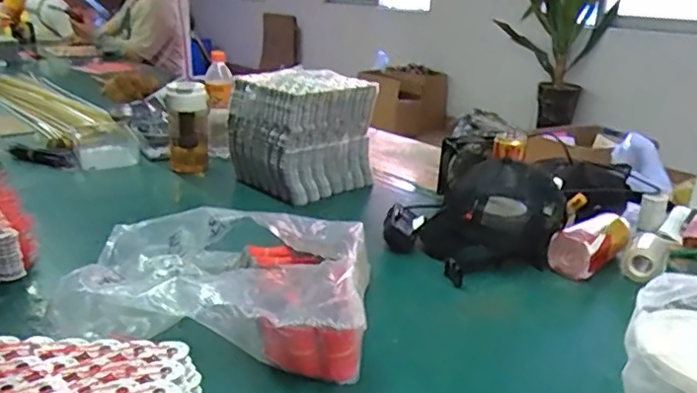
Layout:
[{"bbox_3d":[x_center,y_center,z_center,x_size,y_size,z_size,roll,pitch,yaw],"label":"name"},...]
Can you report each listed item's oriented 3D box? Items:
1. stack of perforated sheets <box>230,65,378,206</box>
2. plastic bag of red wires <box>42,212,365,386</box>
[{"bbox_3d":[-0.090,-0.125,1.199,0.231,0.226,0.191,-14,26,-36],"label":"stack of perforated sheets"},{"bbox_3d":[-0.166,0.102,0.746,0.359,0.105,0.293,2,20,0],"label":"plastic bag of red wires"}]

